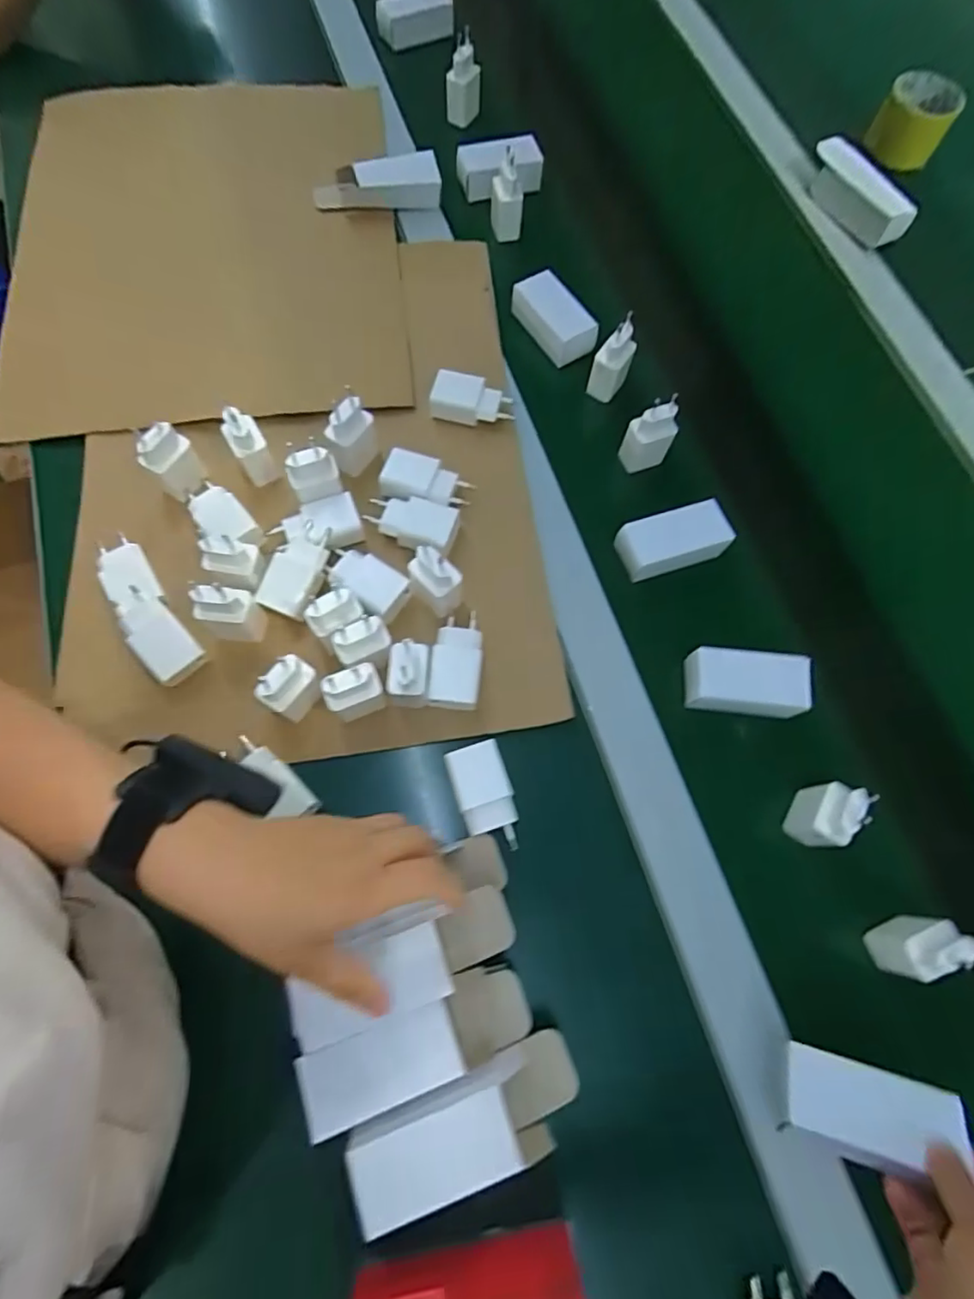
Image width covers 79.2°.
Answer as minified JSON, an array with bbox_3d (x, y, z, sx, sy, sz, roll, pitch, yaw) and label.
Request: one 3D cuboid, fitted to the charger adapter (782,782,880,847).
[{"bbox_3d":[0.252,0.121,0.433,0.026,0.068,0.043,34,73,9],"label":"charger adapter"}]

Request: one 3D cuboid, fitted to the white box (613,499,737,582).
[{"bbox_3d":[0.165,-0.097,0.524,0.095,0.026,0.046,-18,73,-8],"label":"white box"}]

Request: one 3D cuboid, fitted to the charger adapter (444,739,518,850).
[{"bbox_3d":[-0.002,0.113,0.446,0.041,0.033,0.079,-17,73,-8],"label":"charger adapter"}]

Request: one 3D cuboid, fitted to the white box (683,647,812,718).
[{"bbox_3d":[0.211,0.027,0.480,0.094,0.028,0.046,5,71,-1],"label":"white box"}]

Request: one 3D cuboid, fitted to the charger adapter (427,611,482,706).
[{"bbox_3d":[-0.024,0.008,0.469,0.037,0.029,0.074,4,71,-1],"label":"charger adapter"}]

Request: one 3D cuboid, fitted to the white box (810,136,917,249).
[{"bbox_3d":[0.410,-0.506,0.657,0.023,0.059,0.132,-39,77,-14],"label":"white box"}]

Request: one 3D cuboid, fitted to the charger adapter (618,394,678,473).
[{"bbox_3d":[0.150,-0.195,0.543,0.040,0.066,0.028,-13,73,-7],"label":"charger adapter"}]

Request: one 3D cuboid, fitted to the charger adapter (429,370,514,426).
[{"bbox_3d":[-0.014,-0.233,0.553,0.074,0.025,0.041,10,71,1],"label":"charger adapter"}]

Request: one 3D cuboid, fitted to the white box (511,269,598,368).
[{"bbox_3d":[0.068,-0.335,0.599,0.040,0.038,0.099,-31,75,-12],"label":"white box"}]

